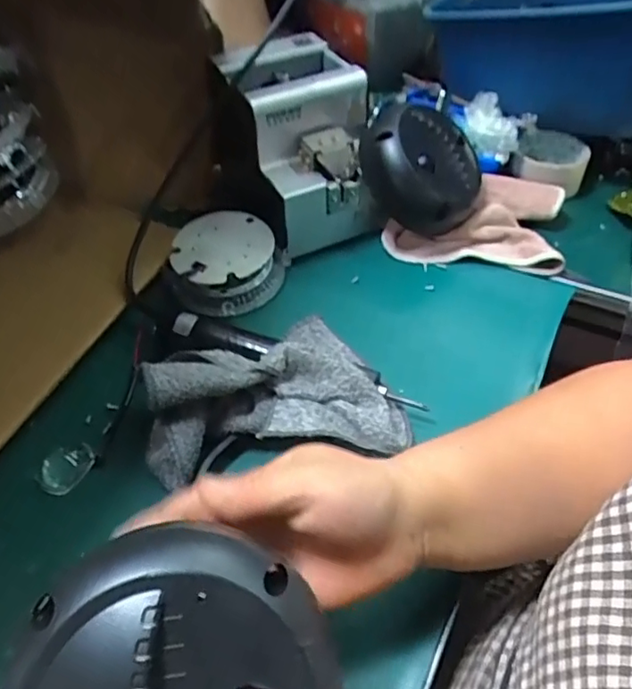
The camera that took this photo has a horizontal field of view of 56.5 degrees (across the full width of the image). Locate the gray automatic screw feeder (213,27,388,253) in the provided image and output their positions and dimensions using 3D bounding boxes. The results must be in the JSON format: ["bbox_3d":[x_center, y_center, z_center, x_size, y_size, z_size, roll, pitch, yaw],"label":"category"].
[{"bbox_3d":[-0.009,-0.207,0.591,0.113,0.139,0.168,-17,51,-11],"label":"gray automatic screw feeder"}]

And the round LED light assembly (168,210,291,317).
[{"bbox_3d":[-0.090,-0.079,0.567,0.096,0.049,0.100,-2,49,2],"label":"round LED light assembly"}]

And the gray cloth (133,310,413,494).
[{"bbox_3d":[-0.035,0.024,0.460,0.191,0.070,0.145,-8,50,-3],"label":"gray cloth"}]

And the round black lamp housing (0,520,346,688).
[{"bbox_3d":[-0.055,0.127,0.221,0.120,0.056,0.106,22,54,21],"label":"round black lamp housing"}]

